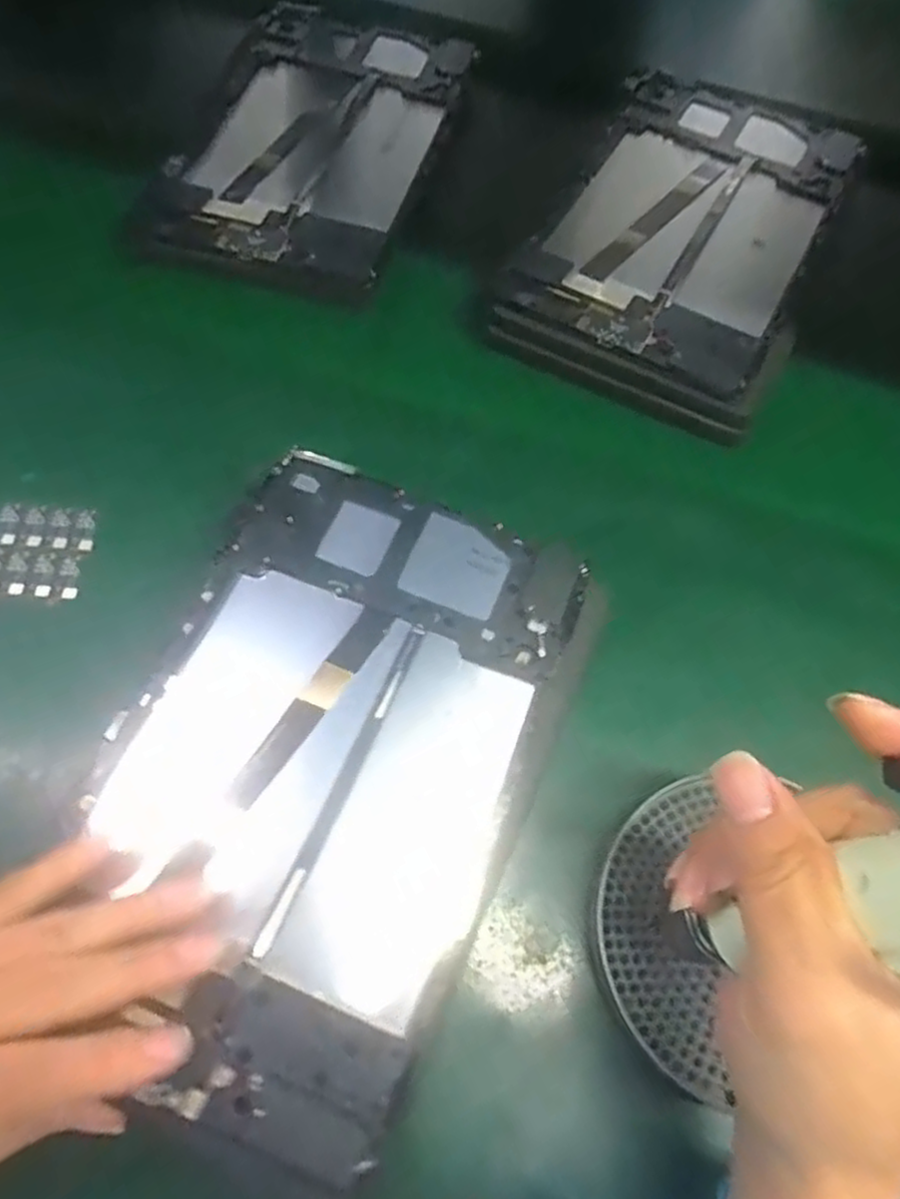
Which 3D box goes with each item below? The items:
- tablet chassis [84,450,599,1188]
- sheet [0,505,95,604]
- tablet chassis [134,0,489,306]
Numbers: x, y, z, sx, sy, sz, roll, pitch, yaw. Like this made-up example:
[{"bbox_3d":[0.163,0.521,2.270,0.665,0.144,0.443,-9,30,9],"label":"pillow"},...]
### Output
[{"bbox_3d":[-0.047,0.057,0.279,0.151,0.014,0.231,20,63,11],"label":"tablet chassis"},{"bbox_3d":[-0.213,-0.023,0.338,0.091,0.010,0.045,3,64,0],"label":"sheet"},{"bbox_3d":[-0.086,-0.295,0.472,0.148,0.024,0.250,15,65,6],"label":"tablet chassis"}]

